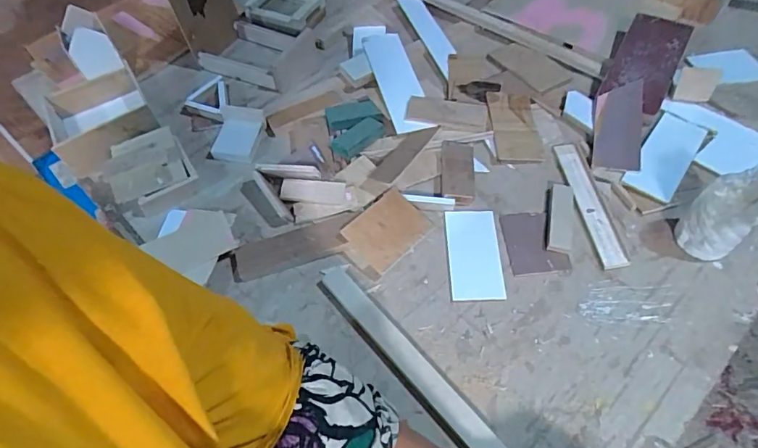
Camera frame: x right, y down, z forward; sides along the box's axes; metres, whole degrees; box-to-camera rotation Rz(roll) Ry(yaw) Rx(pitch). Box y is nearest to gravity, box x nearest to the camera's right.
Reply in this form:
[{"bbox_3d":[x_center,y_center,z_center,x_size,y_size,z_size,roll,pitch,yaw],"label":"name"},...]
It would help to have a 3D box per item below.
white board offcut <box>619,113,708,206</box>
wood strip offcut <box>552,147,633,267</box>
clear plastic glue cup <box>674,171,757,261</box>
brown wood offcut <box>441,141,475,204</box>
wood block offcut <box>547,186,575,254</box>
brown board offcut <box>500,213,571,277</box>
[{"bbox_3d":[0.409,-0.100,0.675,0.064,0.008,0.169,32,65,20],"label":"white board offcut"},{"bbox_3d":[0.283,-0.032,0.643,0.041,0.006,0.201,-8,58,-3],"label":"wood strip offcut"},{"bbox_3d":[0.411,-0.010,0.570,0.077,0.094,0.065,-37,62,-19],"label":"clear plastic glue cup"},{"bbox_3d":[0.112,-0.074,0.674,0.046,0.016,0.108,2,58,4],"label":"brown wood offcut"},{"bbox_3d":[0.238,-0.009,0.626,0.031,0.008,0.107,11,59,9],"label":"wood block offcut"},{"bbox_3d":[0.201,0.021,0.615,0.070,0.005,0.095,-4,58,0],"label":"brown board offcut"}]

